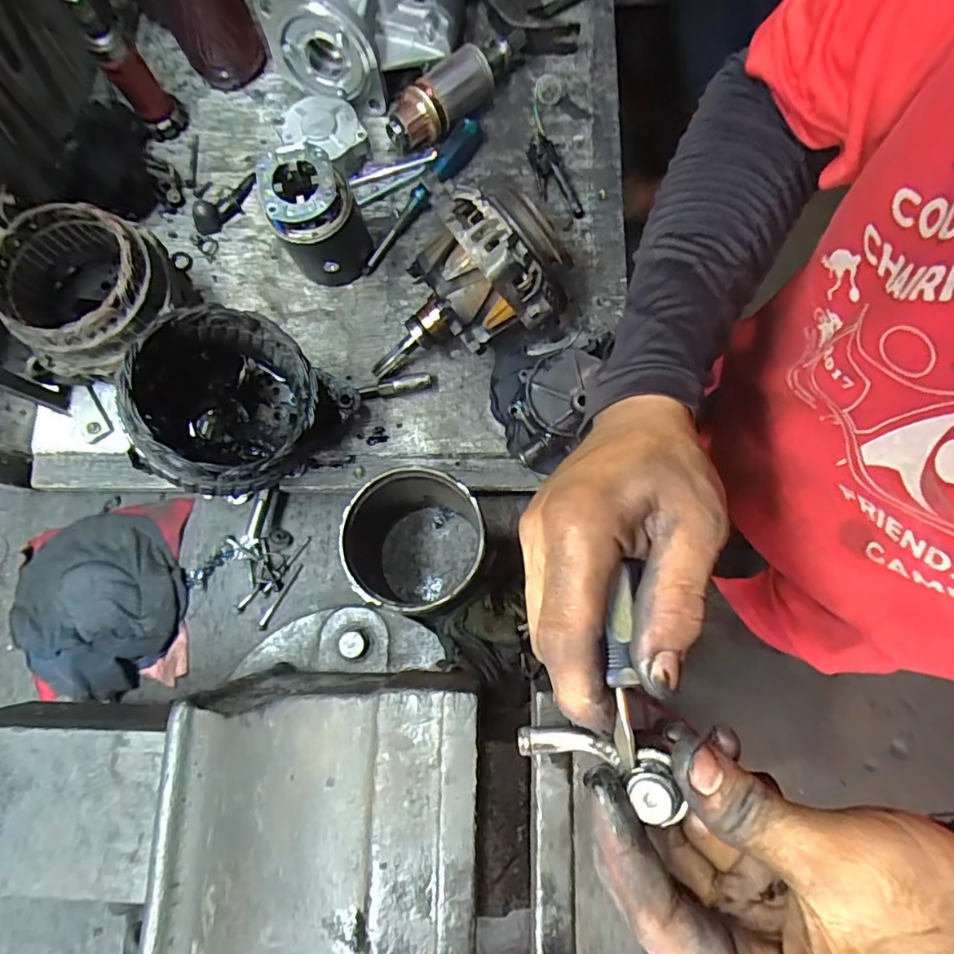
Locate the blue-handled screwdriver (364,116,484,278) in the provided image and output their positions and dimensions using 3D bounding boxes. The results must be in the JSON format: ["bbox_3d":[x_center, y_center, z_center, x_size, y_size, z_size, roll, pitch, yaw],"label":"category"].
[{"bbox_3d":[-0.057,-0.289,0.551,0.025,0.023,0.196,34,81,9],"label":"blue-handled screwdriver"}]

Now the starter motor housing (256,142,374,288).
[{"bbox_3d":[-0.145,-0.238,0.502,0.079,0.119,0.082,0,77,2],"label":"starter motor housing"}]

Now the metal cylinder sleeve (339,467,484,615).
[{"bbox_3d":[-0.052,0.056,0.468,0.117,0.135,0.107,0,77,2],"label":"metal cylinder sleeve"}]

